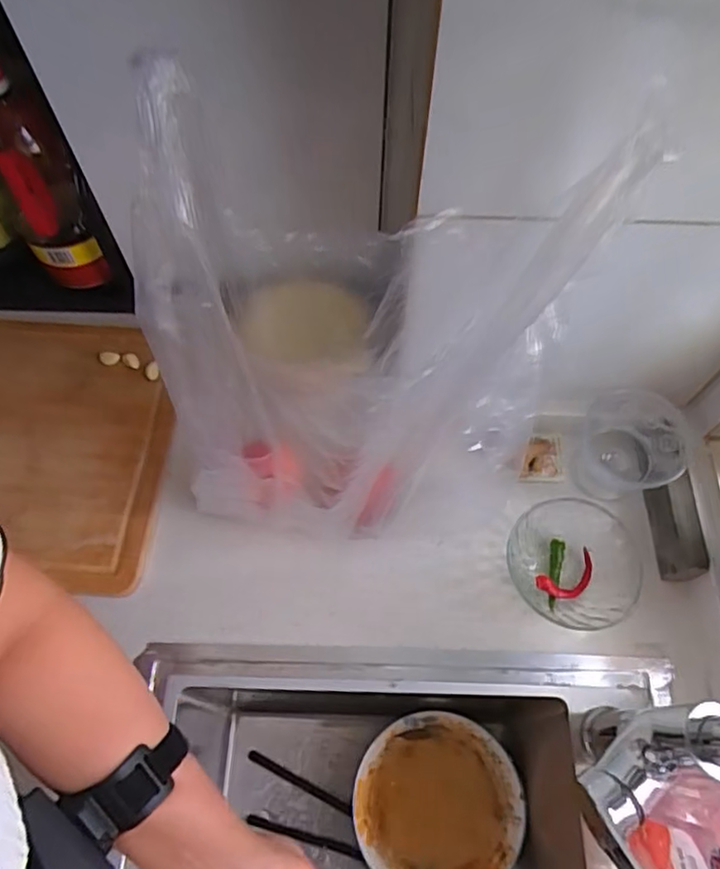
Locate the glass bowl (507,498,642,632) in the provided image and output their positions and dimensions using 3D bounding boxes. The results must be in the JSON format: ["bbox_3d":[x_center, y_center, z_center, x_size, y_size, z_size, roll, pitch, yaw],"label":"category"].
[{"bbox_3d":[0.200,0.123,0.576,0.114,0.048,0.116,0,63,1],"label":"glass bowl"}]

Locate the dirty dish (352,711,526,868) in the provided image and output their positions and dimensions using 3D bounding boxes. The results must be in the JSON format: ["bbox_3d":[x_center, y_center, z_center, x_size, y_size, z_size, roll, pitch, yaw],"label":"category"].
[{"bbox_3d":[0.086,0.404,0.665,0.175,0.048,0.174,0,63,1],"label":"dirty dish"}]

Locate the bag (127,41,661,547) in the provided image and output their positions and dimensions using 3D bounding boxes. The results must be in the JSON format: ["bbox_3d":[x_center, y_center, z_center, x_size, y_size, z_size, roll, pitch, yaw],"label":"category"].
[{"bbox_3d":[-0.003,-0.037,0.445,0.261,0.400,0.121,-10,64,-4],"label":"bag"}]

